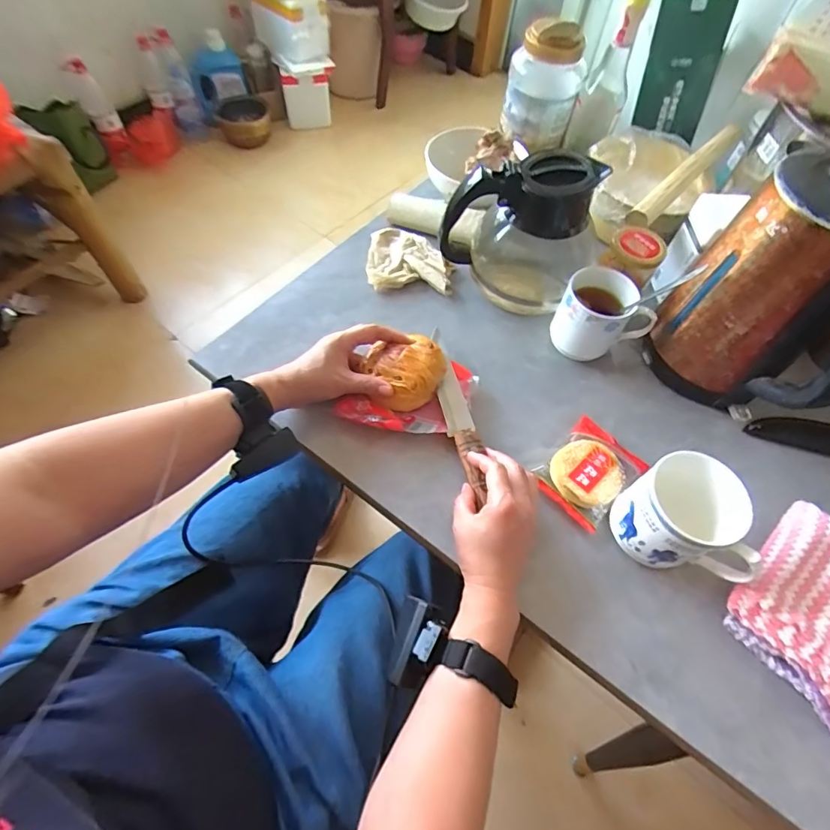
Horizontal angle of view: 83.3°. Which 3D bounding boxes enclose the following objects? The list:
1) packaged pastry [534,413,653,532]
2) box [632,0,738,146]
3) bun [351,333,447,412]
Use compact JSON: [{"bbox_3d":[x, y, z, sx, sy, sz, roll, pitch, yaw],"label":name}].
[{"bbox_3d":[0.187,0.059,0.500,0.110,0.018,0.082,-40,69,-22],"label":"packaged pastry"},{"bbox_3d":[0.391,-0.505,0.681,0.100,0.164,0.033,8,40,3],"label":"box"},{"bbox_3d":[-0.016,-0.047,0.521,0.091,0.045,0.073,-11,61,-9],"label":"bun"}]

